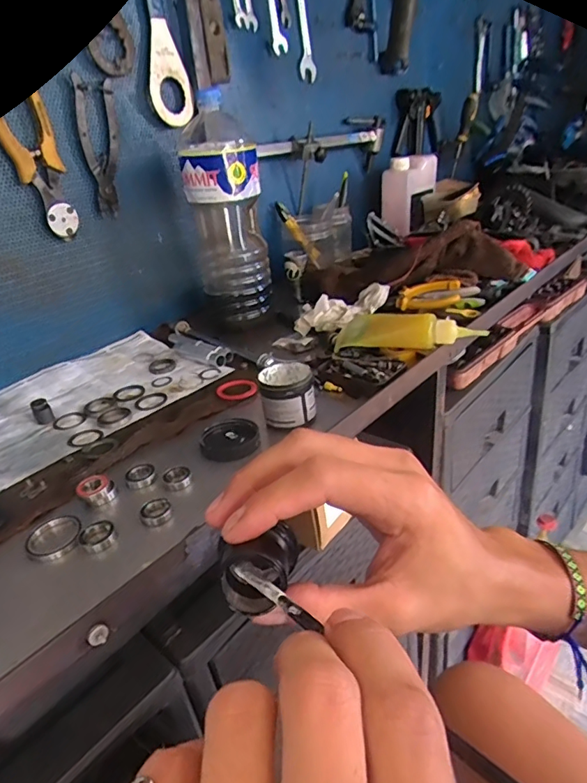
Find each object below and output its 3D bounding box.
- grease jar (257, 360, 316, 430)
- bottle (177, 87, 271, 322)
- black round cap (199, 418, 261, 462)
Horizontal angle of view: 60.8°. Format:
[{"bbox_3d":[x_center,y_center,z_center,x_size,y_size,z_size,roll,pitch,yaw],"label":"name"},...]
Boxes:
[{"bbox_3d":[-0.005,0.002,0.498,0.054,0.045,0.057,-11,28,-5],"label":"grease jar"},{"bbox_3d":[-0.089,-0.232,0.696,0.101,0.260,0.086,-12,28,-7],"label":"bottle"},{"bbox_3d":[-0.060,0.045,0.475,0.054,0.011,0.058,-6,27,3],"label":"black round cap"}]

